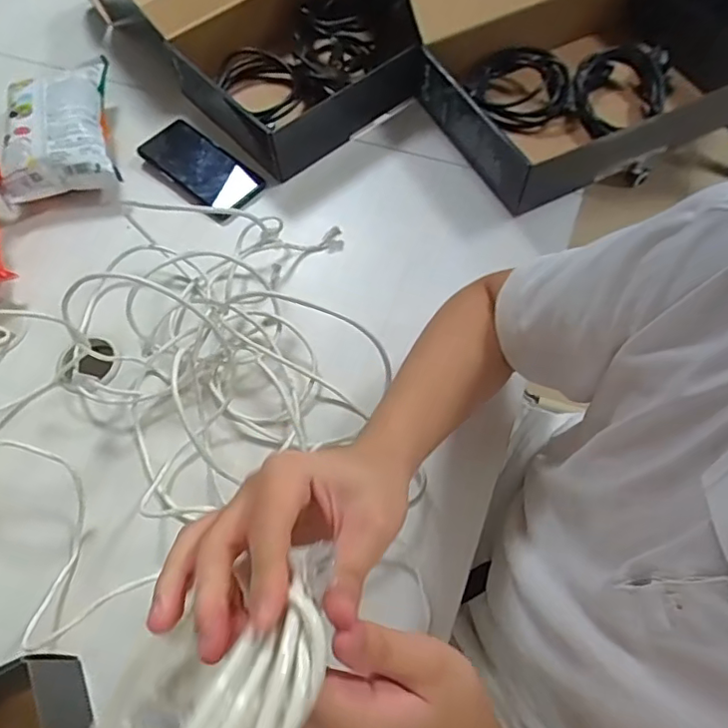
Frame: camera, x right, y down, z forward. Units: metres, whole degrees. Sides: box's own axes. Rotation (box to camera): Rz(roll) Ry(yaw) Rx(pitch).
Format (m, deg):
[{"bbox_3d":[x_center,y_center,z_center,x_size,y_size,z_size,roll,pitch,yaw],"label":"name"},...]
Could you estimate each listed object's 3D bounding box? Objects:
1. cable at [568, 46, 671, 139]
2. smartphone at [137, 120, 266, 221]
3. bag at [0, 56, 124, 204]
[{"bbox_3d":[0.321,-0.349,0.718,0.113,0.054,0.130,25,67,15],"label":"cable"},{"bbox_3d":[-0.201,-0.251,0.719,0.164,0.015,0.085,38,71,20],"label":"smartphone"},{"bbox_3d":[-0.381,-0.294,0.724,0.130,0.066,0.182,-11,63,-3],"label":"bag"}]

